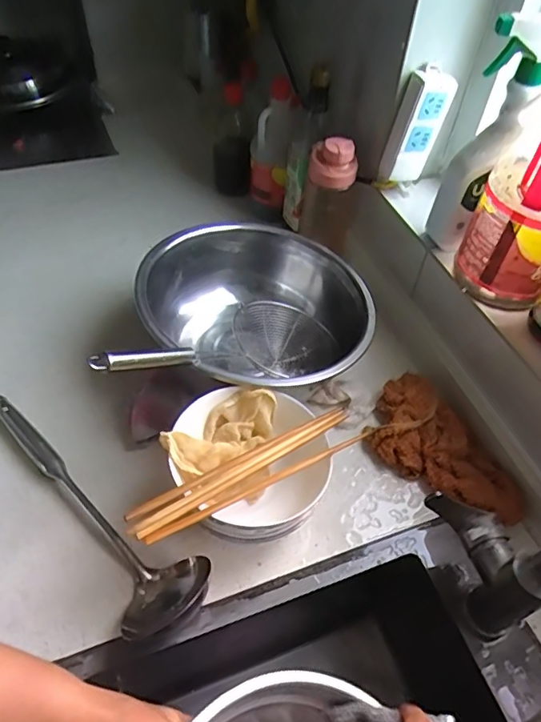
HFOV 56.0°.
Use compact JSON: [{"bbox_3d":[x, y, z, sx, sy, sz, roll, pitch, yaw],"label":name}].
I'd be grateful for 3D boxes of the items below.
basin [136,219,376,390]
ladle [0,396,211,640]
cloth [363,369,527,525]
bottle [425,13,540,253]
[{"bbox_3d":[-0.018,-0.053,0.648,0.225,0.130,0.274,-24,56,-21],"label":"basin"},{"bbox_3d":[-0.207,0.142,0.523,0.350,0.060,0.085,34,56,22],"label":"ladle"},{"bbox_3d":[0.186,0.104,0.595,0.116,0.046,0.207,-18,54,-17],"label":"cloth"},{"bbox_3d":[0.231,-0.230,0.560,0.071,0.229,0.052,21,52,13],"label":"bottle"}]

